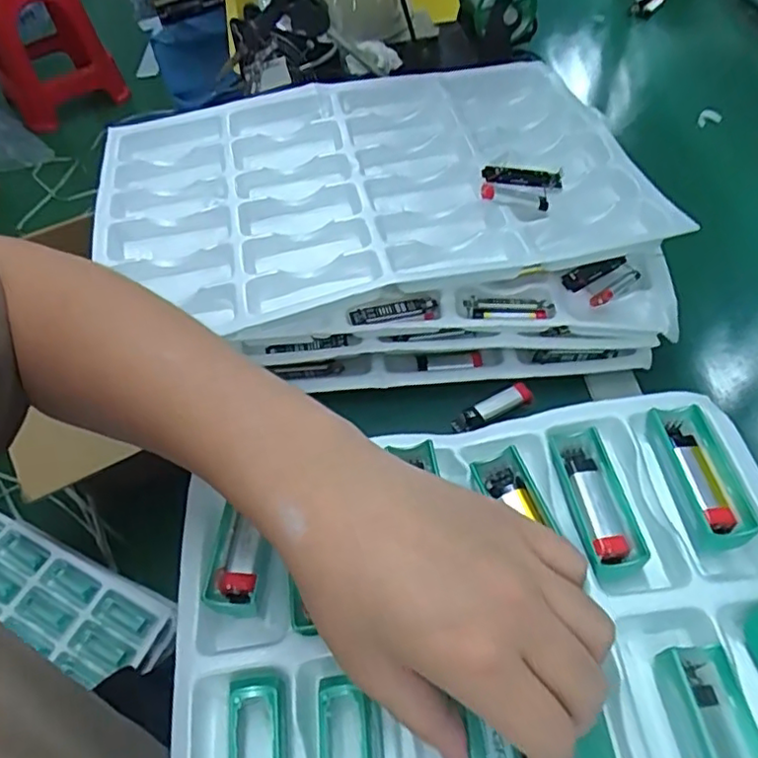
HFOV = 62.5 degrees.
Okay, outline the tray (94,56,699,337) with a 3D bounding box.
[{"bbox_3d":[-0.018,-0.178,0.553,0.442,0.029,0.313,-12,53,-3],"label":"tray"}]

